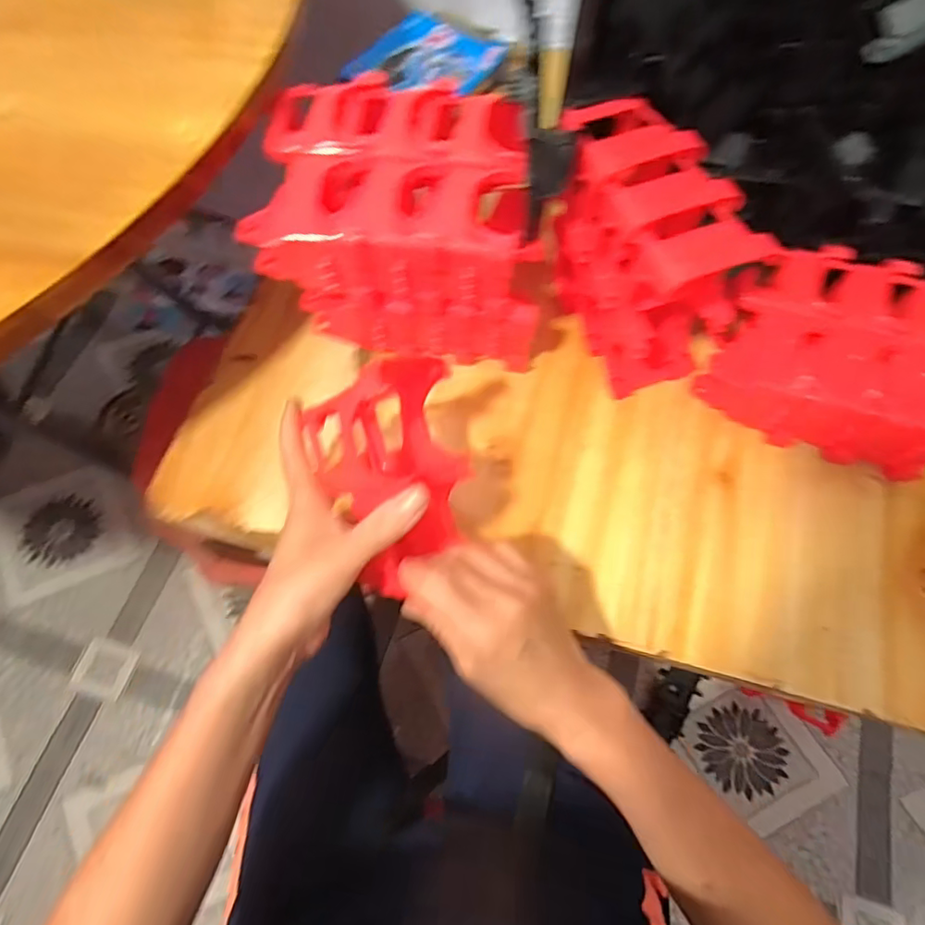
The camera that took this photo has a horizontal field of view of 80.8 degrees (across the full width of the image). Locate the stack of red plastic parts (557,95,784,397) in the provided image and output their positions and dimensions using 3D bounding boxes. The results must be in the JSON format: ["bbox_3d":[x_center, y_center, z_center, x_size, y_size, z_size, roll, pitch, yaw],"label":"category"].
[{"bbox_3d":[0.136,-0.173,0.434,0.087,0.148,0.181,-19,70,-7],"label":"stack of red plastic parts"}]

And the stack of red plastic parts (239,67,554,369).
[{"bbox_3d":[-0.044,-0.184,0.433,0.205,0.134,0.148,4,69,2],"label":"stack of red plastic parts"}]

